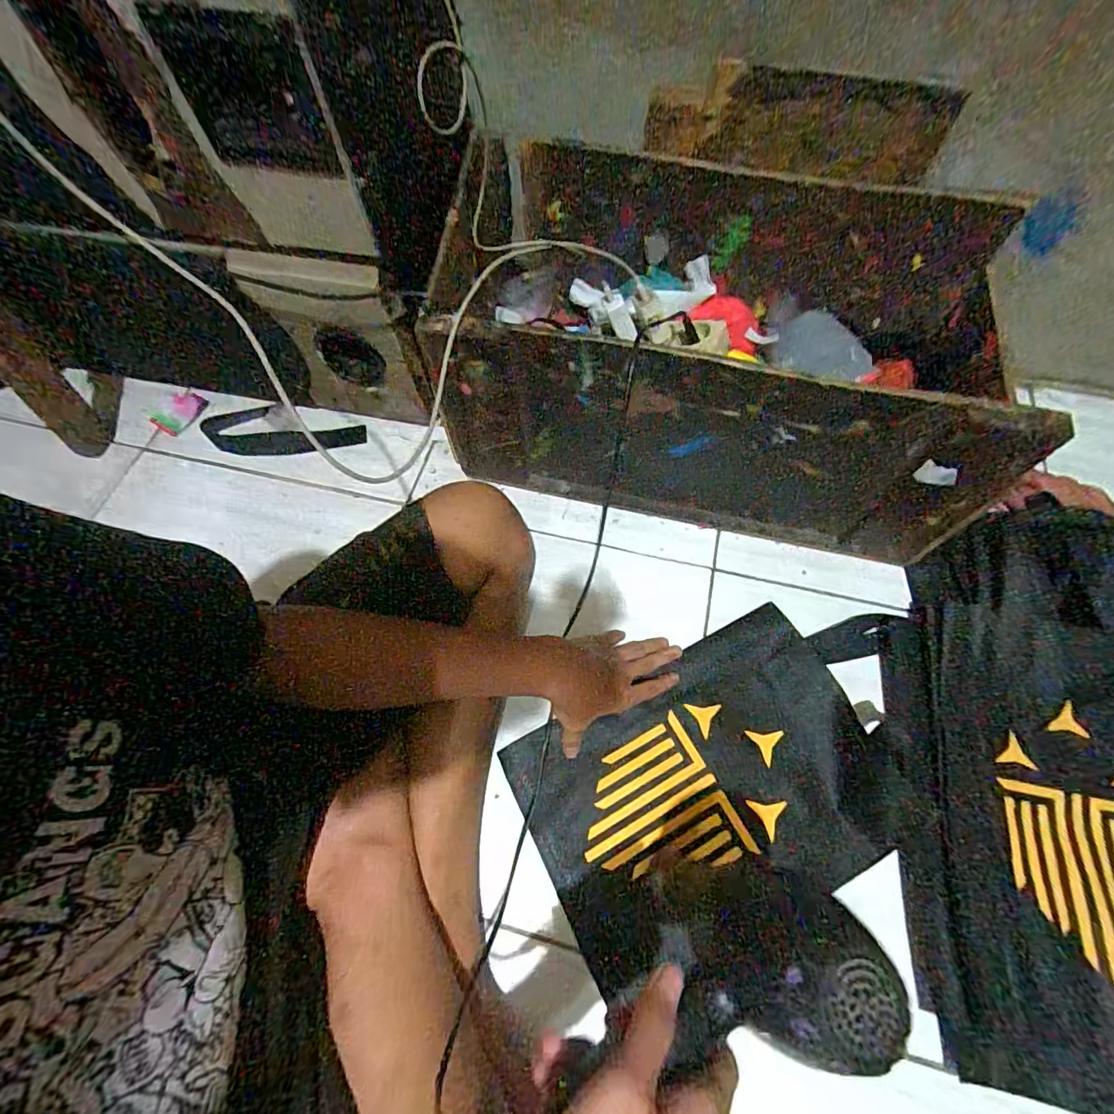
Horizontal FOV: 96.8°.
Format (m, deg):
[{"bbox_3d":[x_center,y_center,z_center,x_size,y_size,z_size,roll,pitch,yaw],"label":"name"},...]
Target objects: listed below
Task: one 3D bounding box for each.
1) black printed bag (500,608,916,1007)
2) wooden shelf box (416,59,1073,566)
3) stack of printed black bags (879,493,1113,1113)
[{"bbox_3d":[0.186,0.204,0.500,0.429,0.029,0.236,-26,69,-11],"label":"black printed bag"},{"bbox_3d":[0.179,-0.259,0.562,0.569,0.264,0.356,12,67,5],"label":"wooden shelf box"},{"bbox_3d":[0.486,0.200,0.465,0.285,0.068,0.511,13,67,6],"label":"stack of printed black bags"}]

